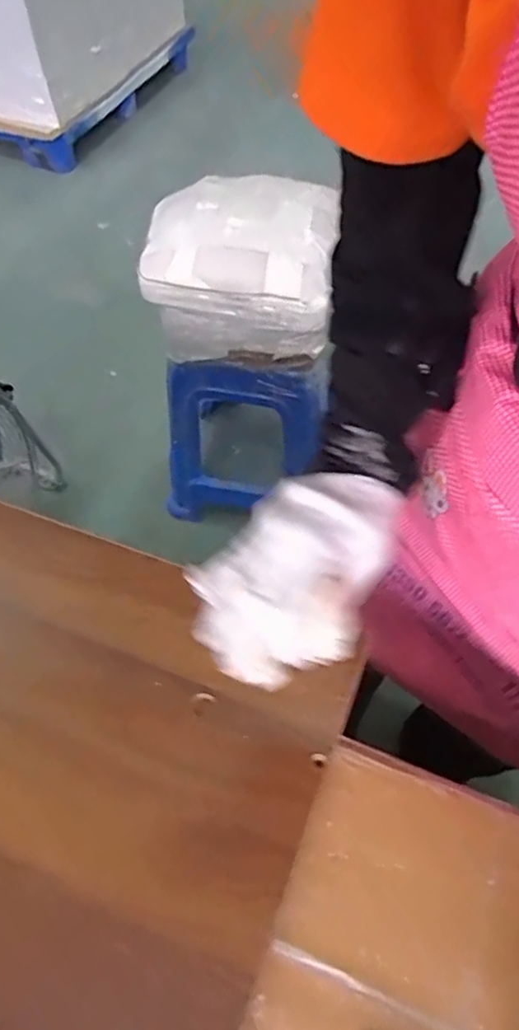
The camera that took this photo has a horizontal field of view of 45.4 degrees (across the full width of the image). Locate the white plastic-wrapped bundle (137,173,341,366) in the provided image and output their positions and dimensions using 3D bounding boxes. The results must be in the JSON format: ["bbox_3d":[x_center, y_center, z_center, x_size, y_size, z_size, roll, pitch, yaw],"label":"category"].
[{"bbox_3d":[-0.019,-0.409,1.050,0.307,0.189,0.260,9,58,8],"label":"white plastic-wrapped bundle"}]

